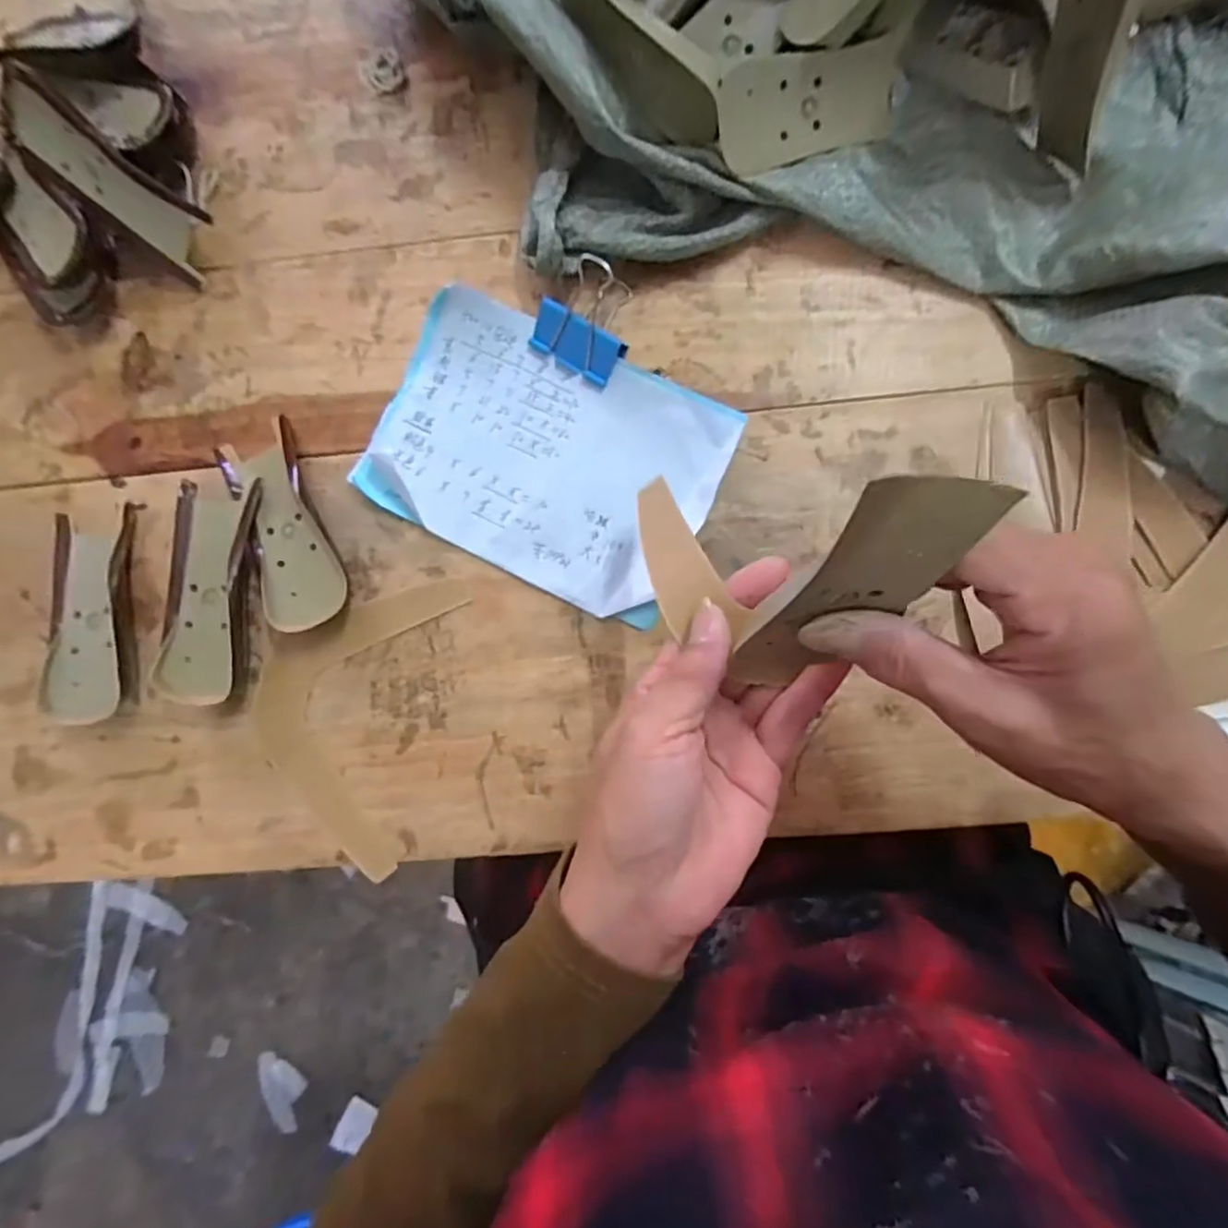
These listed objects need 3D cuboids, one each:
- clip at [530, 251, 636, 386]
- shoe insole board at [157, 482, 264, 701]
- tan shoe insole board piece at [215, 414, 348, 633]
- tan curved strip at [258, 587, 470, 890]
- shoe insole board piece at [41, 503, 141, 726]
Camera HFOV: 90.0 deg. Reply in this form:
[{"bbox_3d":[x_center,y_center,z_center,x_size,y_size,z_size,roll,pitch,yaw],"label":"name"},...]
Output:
[{"bbox_3d":[-0.011,-0.166,0.341,0.050,0.020,0.062,33,91,5],"label":"clip"},{"bbox_3d":[-0.226,-0.012,0.346,0.044,0.021,0.121,4,88,5],"label":"shoe insole board"},{"bbox_3d":[-0.189,-0.050,0.348,0.045,0.022,0.123,-27,86,3],"label":"tan shoe insole board piece"},{"bbox_3d":[-0.153,0.052,0.350,0.102,0.004,0.165,15,86,7],"label":"tan curved strip"},{"bbox_3d":[-0.299,0.000,0.350,0.046,0.026,0.120,-10,87,4],"label":"shoe insole board piece"}]

